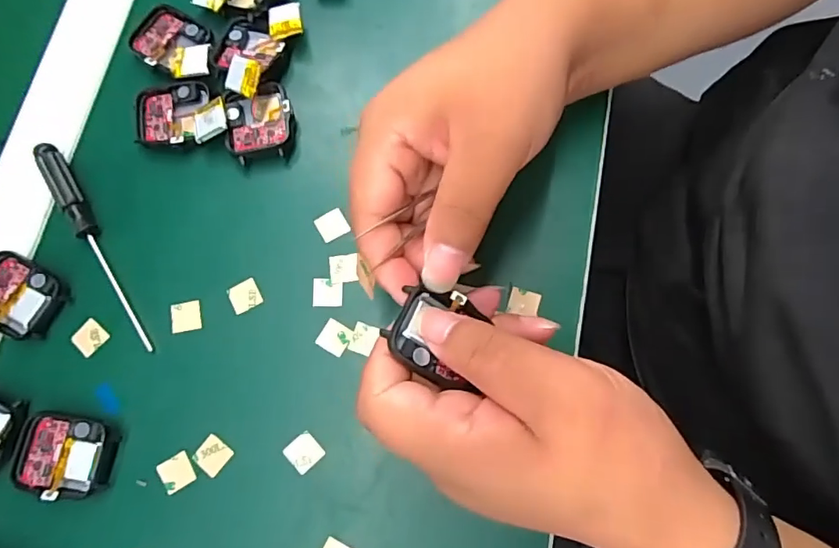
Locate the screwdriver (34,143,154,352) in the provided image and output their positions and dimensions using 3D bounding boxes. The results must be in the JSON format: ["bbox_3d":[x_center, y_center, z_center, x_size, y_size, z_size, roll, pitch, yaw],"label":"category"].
[{"bbox_3d":[-0.175,-0.016,0.272,0.011,0.011,0.130,-31,78,-7],"label":"screwdriver"}]

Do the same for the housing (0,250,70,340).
[{"bbox_3d":[-0.214,0.011,0.267,0.049,0.010,0.038,25,78,6],"label":"housing"}]

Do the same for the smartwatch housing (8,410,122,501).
[{"bbox_3d":[-0.173,0.088,0.247,0.045,0.008,0.037,9,77,3],"label":"smartwatch housing"}]

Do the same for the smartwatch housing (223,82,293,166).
[{"bbox_3d":[-0.091,-0.087,0.288,0.038,0.011,0.045,-13,77,-3],"label":"smartwatch housing"}]

